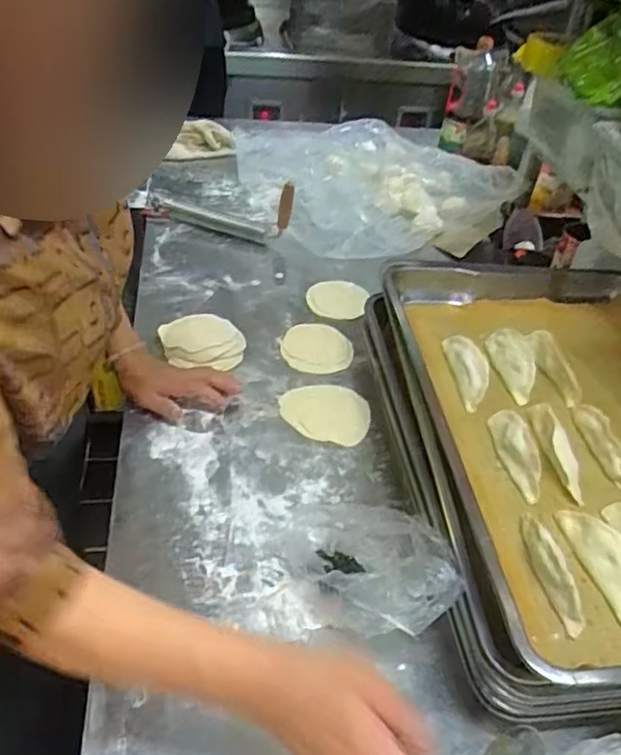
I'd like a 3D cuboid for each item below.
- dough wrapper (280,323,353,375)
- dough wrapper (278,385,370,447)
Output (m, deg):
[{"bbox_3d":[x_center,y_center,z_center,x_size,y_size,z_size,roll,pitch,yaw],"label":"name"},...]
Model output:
[{"bbox_3d":[0.009,-0.047,0.981,0.106,0.008,0.109,5,39,-4],"label":"dough wrapper"},{"bbox_3d":[0.019,0.046,0.883,0.120,0.005,0.108,10,42,3],"label":"dough wrapper"}]

